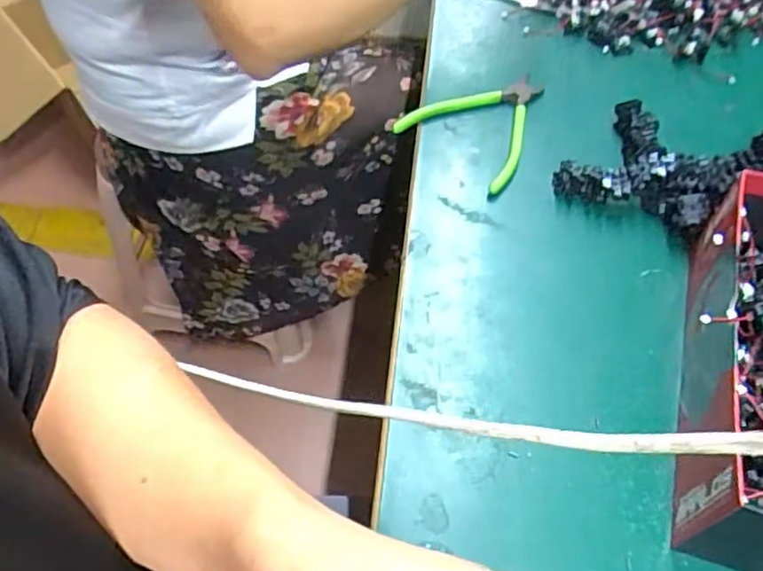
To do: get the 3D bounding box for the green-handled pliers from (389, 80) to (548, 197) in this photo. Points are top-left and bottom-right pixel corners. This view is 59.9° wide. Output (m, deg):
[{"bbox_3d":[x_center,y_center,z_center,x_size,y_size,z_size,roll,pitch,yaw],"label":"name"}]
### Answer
[{"bbox_3d":[0.090,-0.149,0.584,0.106,0.011,0.128,33,61,16],"label":"green-handled pliers"}]

